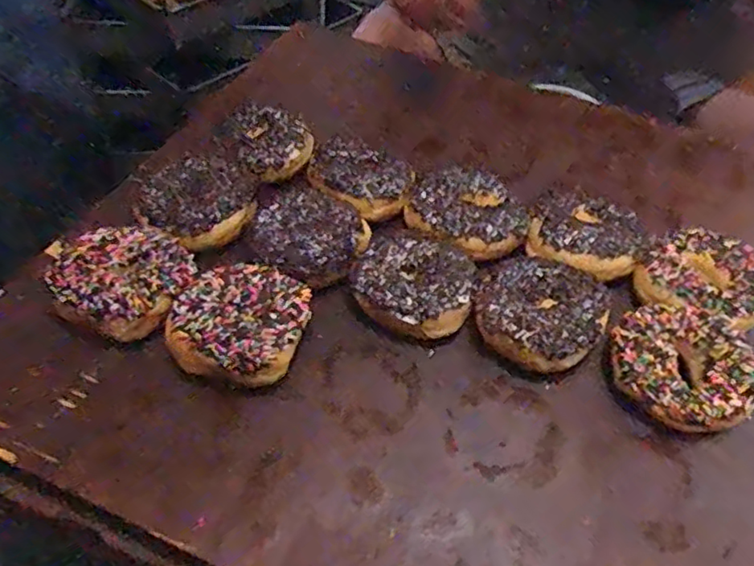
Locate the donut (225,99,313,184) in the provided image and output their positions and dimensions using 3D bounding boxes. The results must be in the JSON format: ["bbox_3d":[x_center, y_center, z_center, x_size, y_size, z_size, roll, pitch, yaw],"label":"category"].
[{"bbox_3d":[-0.099,-0.131,0.566,0.077,0.032,0.085,-6,49,-8],"label":"donut"}]

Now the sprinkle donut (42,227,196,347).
[{"bbox_3d":[-0.187,-0.004,0.458,0.096,0.027,0.091,2,49,-2],"label":"sprinkle donut"}]

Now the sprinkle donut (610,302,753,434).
[{"bbox_3d":[0.212,0.058,0.431,0.093,0.029,0.091,29,53,20],"label":"sprinkle donut"}]

